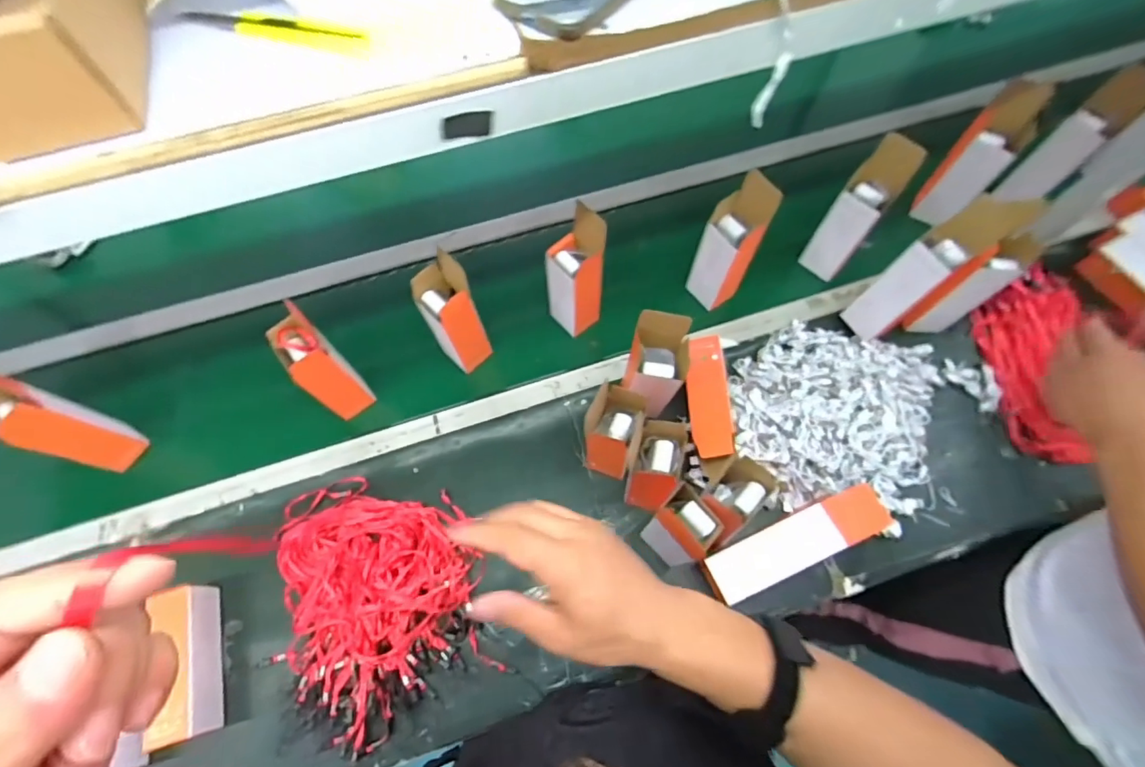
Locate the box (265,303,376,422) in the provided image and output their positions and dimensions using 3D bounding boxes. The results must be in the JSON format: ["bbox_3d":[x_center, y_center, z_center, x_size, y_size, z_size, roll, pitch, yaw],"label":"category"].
[{"bbox_3d":[-0.364,-0.018,0.746,0.059,0.214,0.080,-36,72,-15],"label":"box"}]

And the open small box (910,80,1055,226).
[{"bbox_3d":[0.680,-0.376,0.861,0.087,0.246,0.085,39,44,15],"label":"open small box"}]

